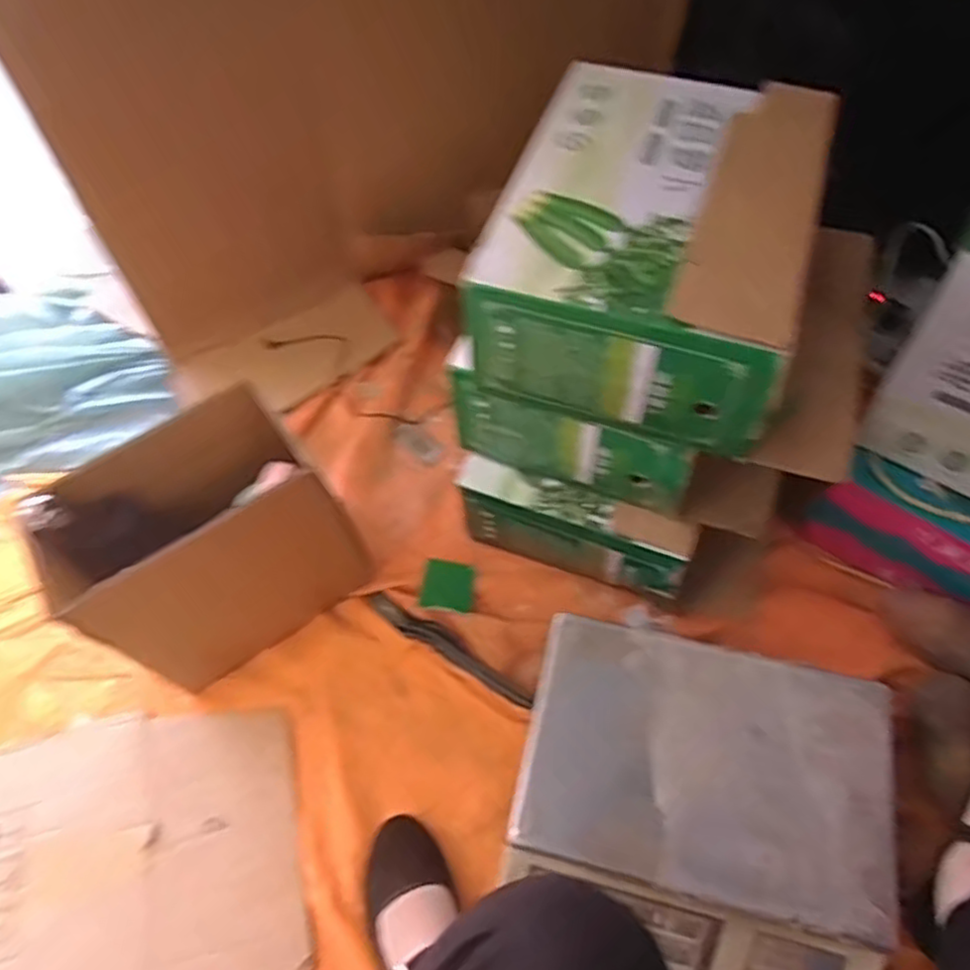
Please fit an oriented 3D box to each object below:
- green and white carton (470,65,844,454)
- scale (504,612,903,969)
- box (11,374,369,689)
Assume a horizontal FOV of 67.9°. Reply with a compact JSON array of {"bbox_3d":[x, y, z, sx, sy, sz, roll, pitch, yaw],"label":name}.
[{"bbox_3d":[0.159,-0.233,0.677,0.258,0.126,0.354,16,61,13],"label":"green and white carton"},{"bbox_3d":[0.206,0.308,0.692,0.329,0.101,0.295,10,60,10],"label":"scale"},{"bbox_3d":[-0.288,0.066,0.782,0.253,0.249,0.148,-33,62,-15],"label":"box"}]

